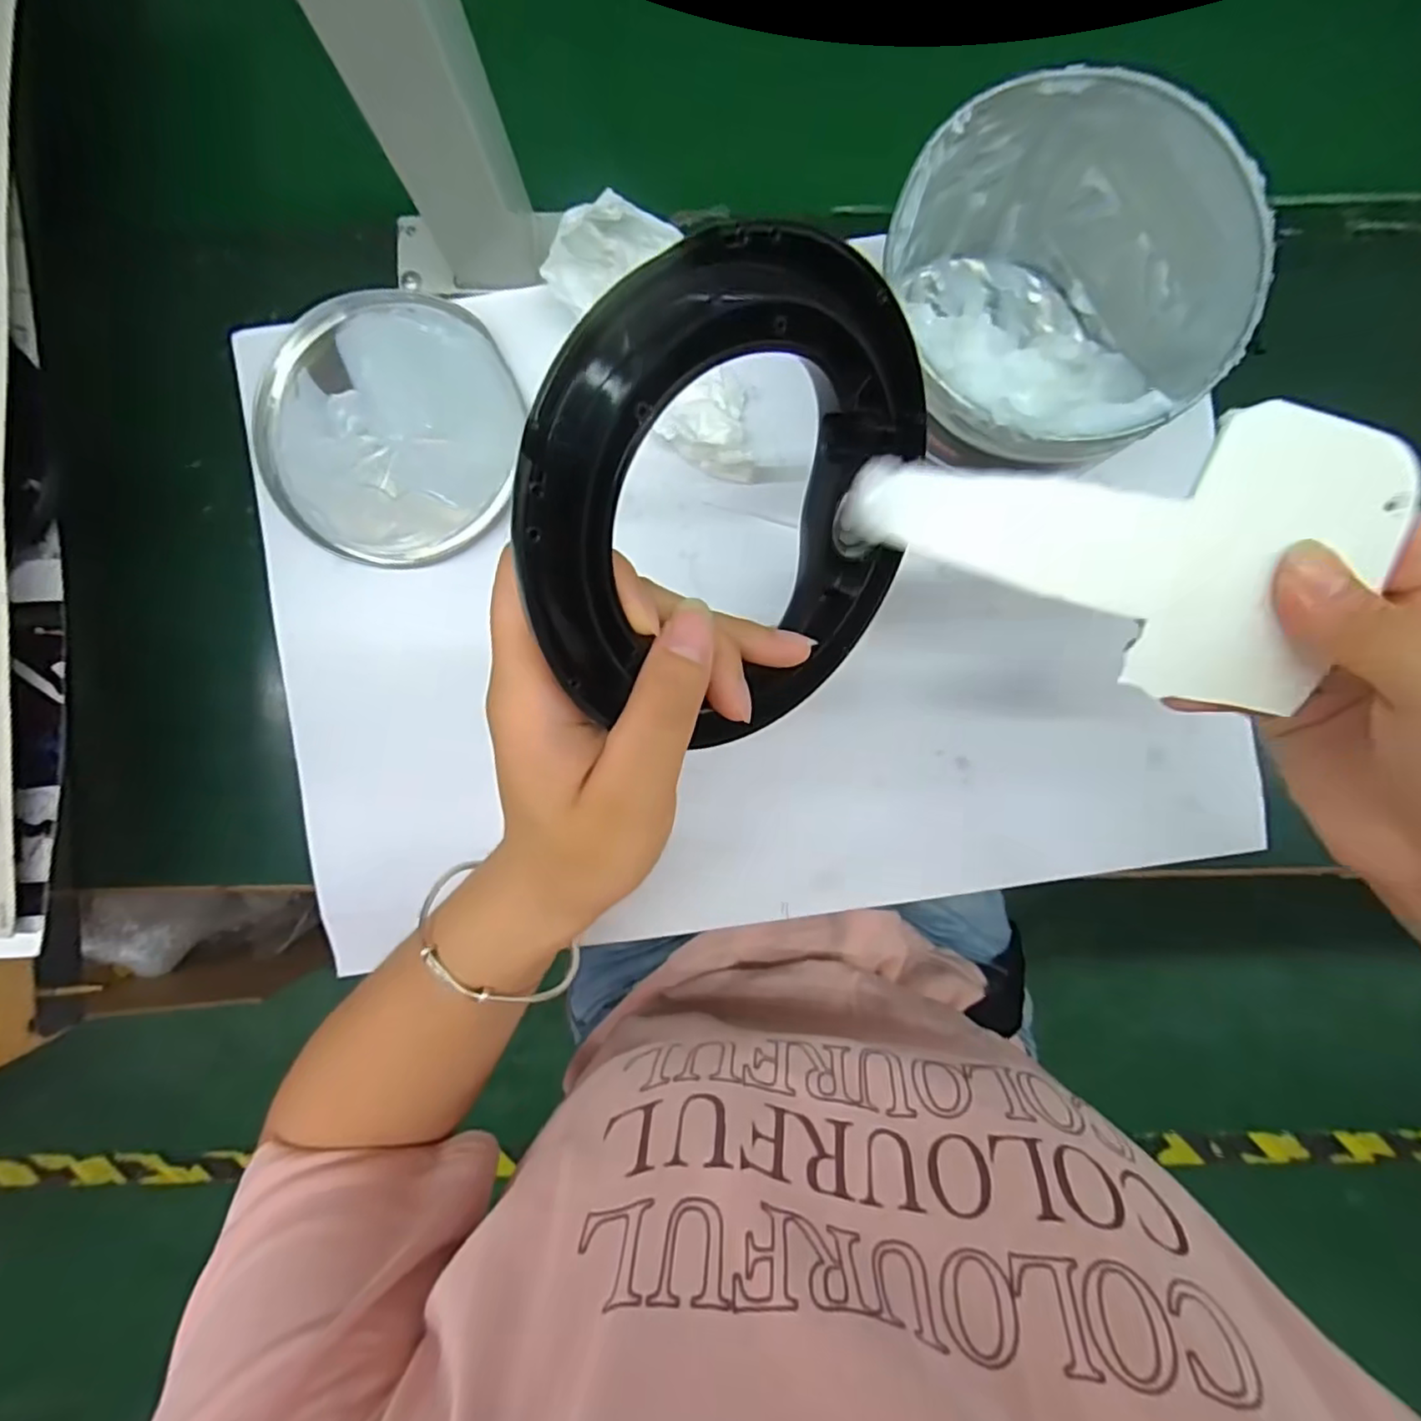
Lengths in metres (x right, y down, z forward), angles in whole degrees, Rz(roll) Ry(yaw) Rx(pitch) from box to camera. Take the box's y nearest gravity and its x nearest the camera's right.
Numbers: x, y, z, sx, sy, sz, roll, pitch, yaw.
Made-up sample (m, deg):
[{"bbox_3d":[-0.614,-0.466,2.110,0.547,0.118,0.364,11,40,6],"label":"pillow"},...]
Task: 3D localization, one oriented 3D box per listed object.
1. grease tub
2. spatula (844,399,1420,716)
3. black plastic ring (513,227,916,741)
[{"bbox_3d":[0.130,-0.160,0.273,0.122,0.103,0.126,0,89,0],"label":"grease tub"},{"bbox_3d":[0.118,-0.054,0.186,0.151,0.008,0.080,17,110,-6],"label":"spatula"},{"bbox_3d":[0.012,-0.054,0.180,0.129,0.017,0.122,-18,126,-27],"label":"black plastic ring"}]

